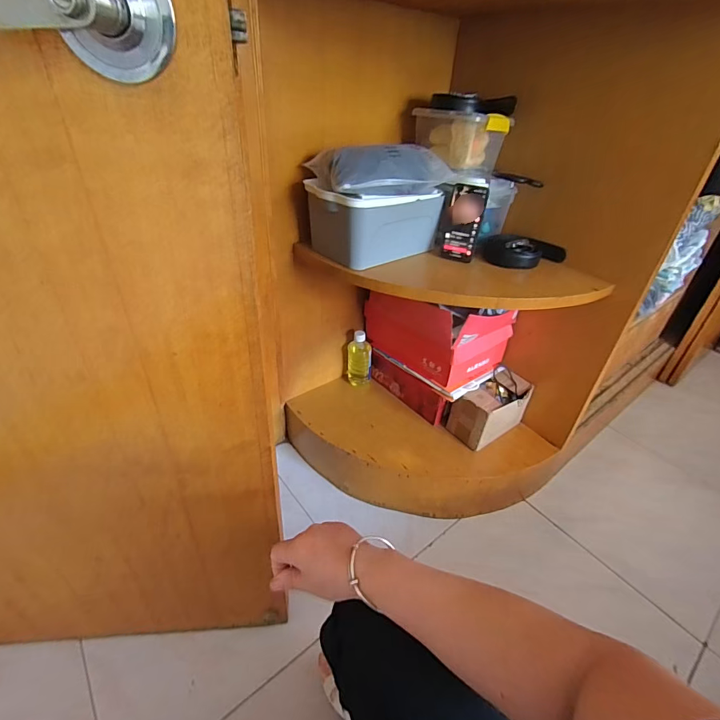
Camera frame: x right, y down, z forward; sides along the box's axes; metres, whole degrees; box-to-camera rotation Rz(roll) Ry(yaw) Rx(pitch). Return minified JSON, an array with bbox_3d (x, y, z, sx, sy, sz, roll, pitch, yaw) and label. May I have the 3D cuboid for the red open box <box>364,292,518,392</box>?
[{"bbox_3d":[0.201,-0.109,1.044,0.266,0.206,0.336,-24,44,-33],"label":"red open box"}]

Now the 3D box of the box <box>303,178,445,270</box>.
[{"bbox_3d":[0.028,-0.298,0.831,0.253,0.127,0.152,-24,44,-33],"label":"box"}]

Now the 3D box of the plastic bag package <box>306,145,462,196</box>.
[{"bbox_3d":[0.050,-0.386,0.794,0.273,0.075,0.143,-17,41,-27],"label":"plastic bag package"}]

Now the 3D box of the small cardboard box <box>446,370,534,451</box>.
[{"bbox_3d":[0.349,0.124,1.034,0.211,0.124,0.108,-20,42,-29],"label":"small cardboard box"}]

